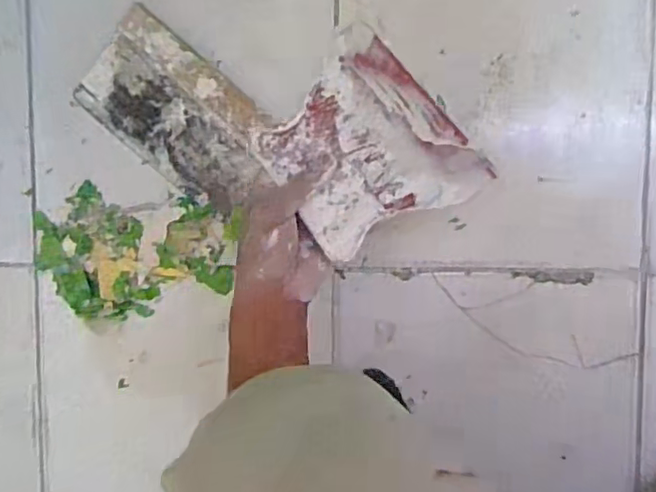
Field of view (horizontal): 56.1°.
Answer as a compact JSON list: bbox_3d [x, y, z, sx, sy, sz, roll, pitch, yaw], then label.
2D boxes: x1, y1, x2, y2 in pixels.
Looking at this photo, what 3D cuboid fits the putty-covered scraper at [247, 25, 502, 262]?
[{"bbox_3d":[0.024,-0.072,0.468,0.128,0.007,0.159,-40,71,9],"label":"putty-covered scraper"}]

